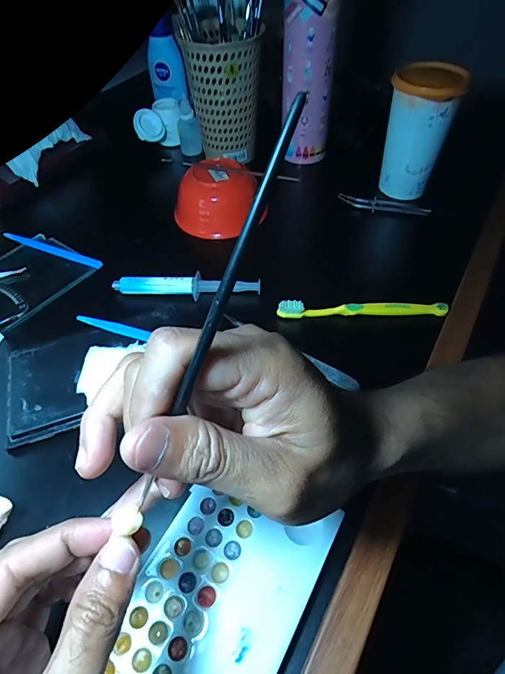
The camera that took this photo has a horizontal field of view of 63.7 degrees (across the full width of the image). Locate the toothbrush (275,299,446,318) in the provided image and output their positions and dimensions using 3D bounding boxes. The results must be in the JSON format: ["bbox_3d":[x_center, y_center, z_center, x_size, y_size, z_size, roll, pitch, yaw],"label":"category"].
[{"bbox_3d":[0.101,-0.026,0.373,0.153,0.015,0.011,-1,51,2],"label":"toothbrush"}]

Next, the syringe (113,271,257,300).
[{"bbox_3d":[-0.064,-0.048,0.397,0.141,0.018,0.021,-1,51,1],"label":"syringe"}]

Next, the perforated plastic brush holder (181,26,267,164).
[{"bbox_3d":[-0.033,-0.307,0.519,0.085,0.132,0.084,2,51,4],"label":"perforated plastic brush holder"}]

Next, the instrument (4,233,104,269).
[{"bbox_3d":[-0.221,-0.096,0.449,0.133,0.005,0.011,20,54,17],"label":"instrument"}]

